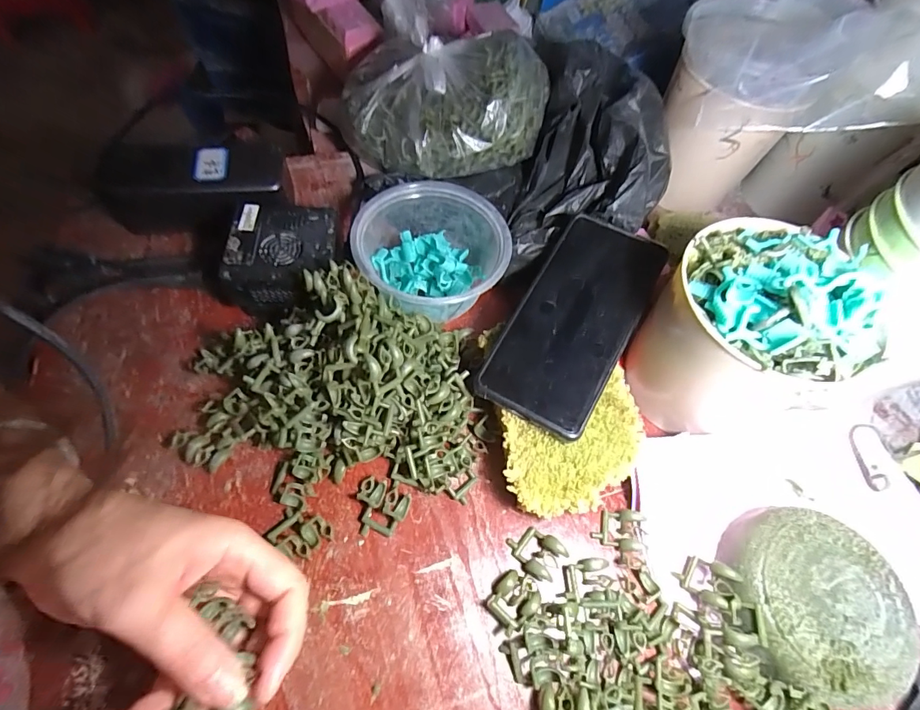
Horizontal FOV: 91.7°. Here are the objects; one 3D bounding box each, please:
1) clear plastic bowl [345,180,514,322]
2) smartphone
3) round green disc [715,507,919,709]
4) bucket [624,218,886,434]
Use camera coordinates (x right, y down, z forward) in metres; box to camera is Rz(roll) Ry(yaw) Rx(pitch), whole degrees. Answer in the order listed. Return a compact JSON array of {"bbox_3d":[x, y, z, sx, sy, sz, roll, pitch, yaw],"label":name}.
[{"bbox_3d":[-0.022,-0.075,0.349,0.113,0.049,0.109,2,61,-4],"label":"clear plastic bowl"},{"bbox_3d":[0.081,-0.027,0.310,0.075,0.006,0.162,28,72,14],"label":"smartphone"},{"bbox_3d":[0.215,0.147,0.270,0.092,0.026,0.102,-7,62,-9],"label":"round green disc"},{"bbox_3d":[0.174,-0.010,0.289,0.105,0.146,0.099,2,61,-4],"label":"bucket"}]

